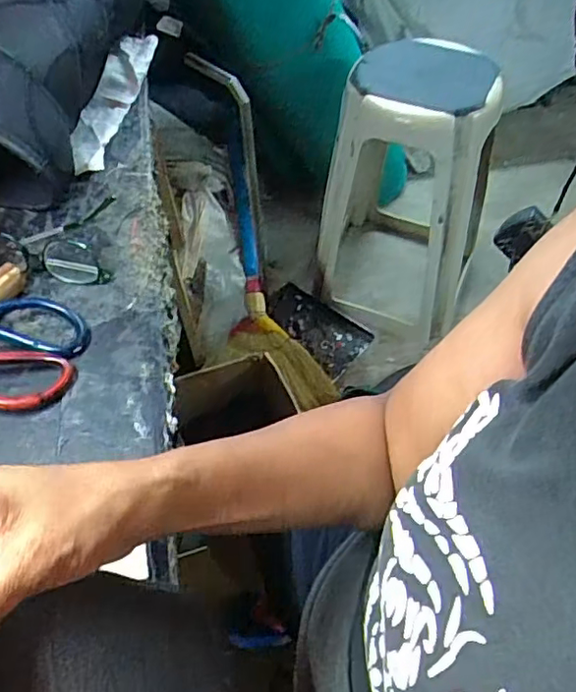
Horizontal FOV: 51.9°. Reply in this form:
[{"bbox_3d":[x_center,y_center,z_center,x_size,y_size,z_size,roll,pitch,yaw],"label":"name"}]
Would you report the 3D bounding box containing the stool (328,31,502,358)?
[{"bbox_3d":[0.263,-0.345,1.325,0.328,0.598,0.355,17,56,14],"label":"stool"}]

